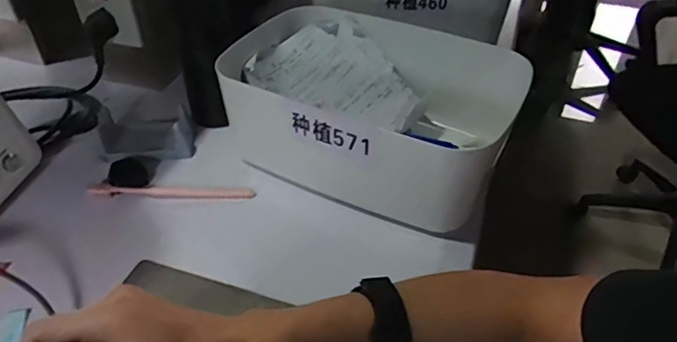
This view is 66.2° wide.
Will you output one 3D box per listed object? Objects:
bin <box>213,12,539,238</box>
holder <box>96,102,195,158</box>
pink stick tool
[{"bbox_3d":[0.035,-0.070,0.583,0.302,0.119,0.208,19,44,20],"label":"bin"},{"bbox_3d":[-0.226,-0.050,0.621,0.109,0.037,0.074,2,41,0],"label":"holder"},{"bbox_3d":[-0.177,0.023,0.556,0.171,0.009,0.011,1,41,-1],"label":"pink stick tool"}]

